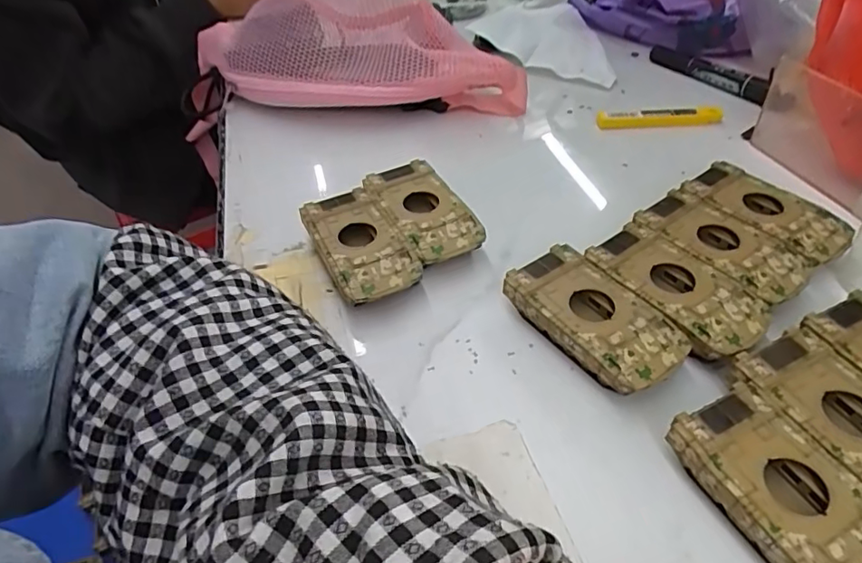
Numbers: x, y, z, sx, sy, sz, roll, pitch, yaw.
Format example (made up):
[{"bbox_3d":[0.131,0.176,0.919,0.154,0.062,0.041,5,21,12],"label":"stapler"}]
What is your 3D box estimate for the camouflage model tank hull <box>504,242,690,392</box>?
[{"bbox_3d":[0.089,0.023,0.303,0.048,0.026,0.094,-28,50,-22],"label":"camouflage model tank hull"}]

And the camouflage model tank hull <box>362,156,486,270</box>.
[{"bbox_3d":[-0.006,-0.043,0.373,0.052,0.026,0.092,-19,47,-15],"label":"camouflage model tank hull"}]

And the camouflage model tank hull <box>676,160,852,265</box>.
[{"bbox_3d":[0.217,-0.041,0.360,0.051,0.023,0.094,-30,51,-24],"label":"camouflage model tank hull"}]

